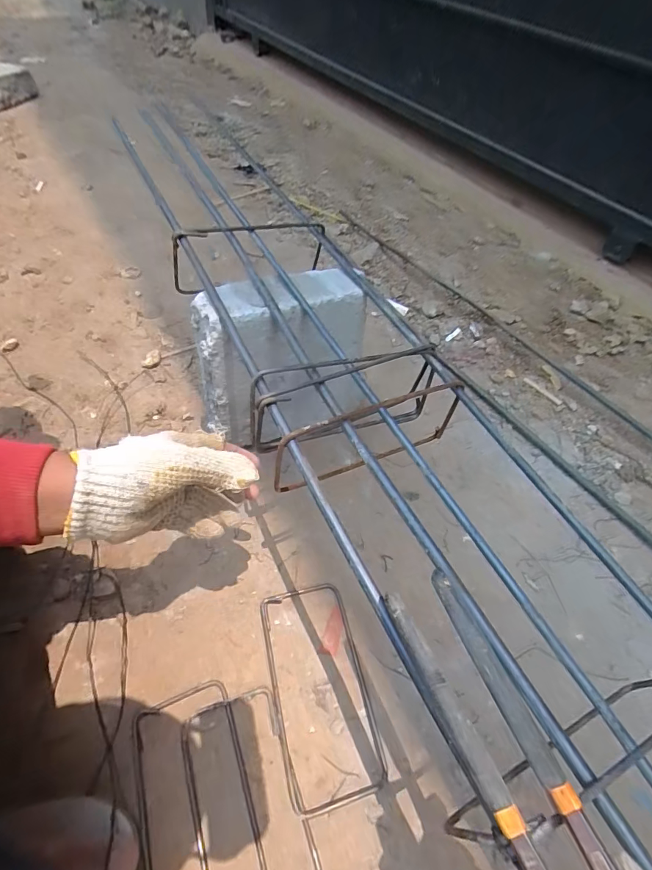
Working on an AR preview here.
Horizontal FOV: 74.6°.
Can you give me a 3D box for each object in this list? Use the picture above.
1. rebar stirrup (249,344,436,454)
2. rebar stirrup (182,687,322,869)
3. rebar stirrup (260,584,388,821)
[{"bbox_3d":[0.018,-0.034,0.438,0.196,0.114,0.021,-11,55,-15],"label":"rebar stirrup"},{"bbox_3d":[-0.066,0.344,0.378,0.094,0.011,0.200,-15,56,-17],"label":"rebar stirrup"},{"bbox_3d":[-0.008,0.259,0.447,0.097,0.012,0.199,-12,57,-9],"label":"rebar stirrup"}]

